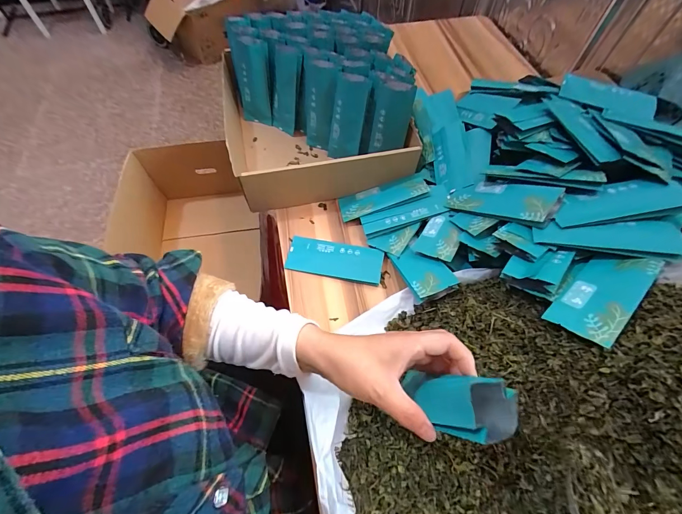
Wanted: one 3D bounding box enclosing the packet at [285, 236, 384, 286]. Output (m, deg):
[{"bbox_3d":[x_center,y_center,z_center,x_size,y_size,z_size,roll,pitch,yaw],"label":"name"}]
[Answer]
[{"bbox_3d":[-0.009,0.003,0.458,0.132,0.009,0.056,9,60,4],"label":"packet"}]

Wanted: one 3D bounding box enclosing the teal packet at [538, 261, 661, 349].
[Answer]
[{"bbox_3d":[0.260,0.034,0.320,0.124,0.005,0.057,-36,38,-24],"label":"teal packet"}]

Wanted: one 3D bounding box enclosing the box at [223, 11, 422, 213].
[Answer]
[{"bbox_3d":[-0.042,-0.247,0.527,0.275,0.137,0.289,-11,61,-8],"label":"box"}]

